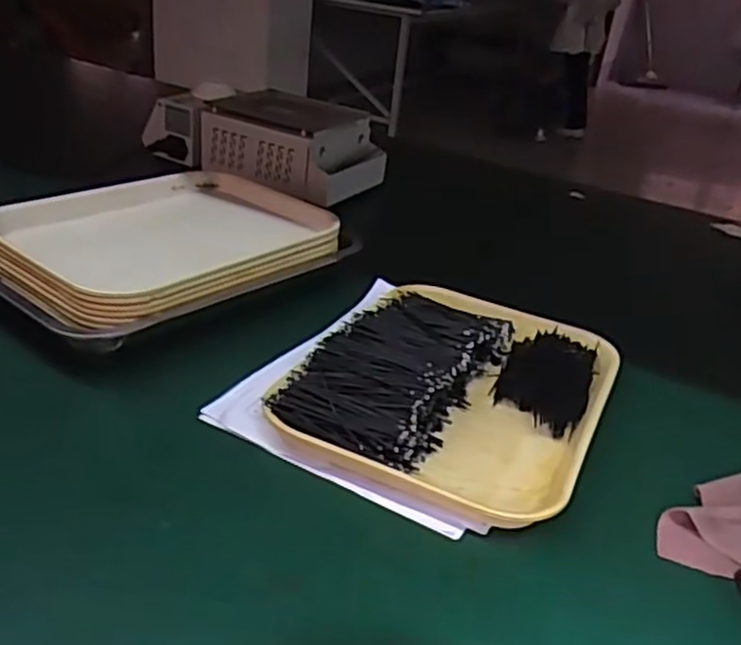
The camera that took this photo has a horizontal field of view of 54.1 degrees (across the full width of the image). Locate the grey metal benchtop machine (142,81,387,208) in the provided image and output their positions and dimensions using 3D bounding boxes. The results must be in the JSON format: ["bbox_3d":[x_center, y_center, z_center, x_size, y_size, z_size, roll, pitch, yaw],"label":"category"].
[{"bbox_3d":[-0.145,-0.254,1.005,0.304,0.098,0.145,18,30,19],"label":"grey metal benchtop machine"}]

